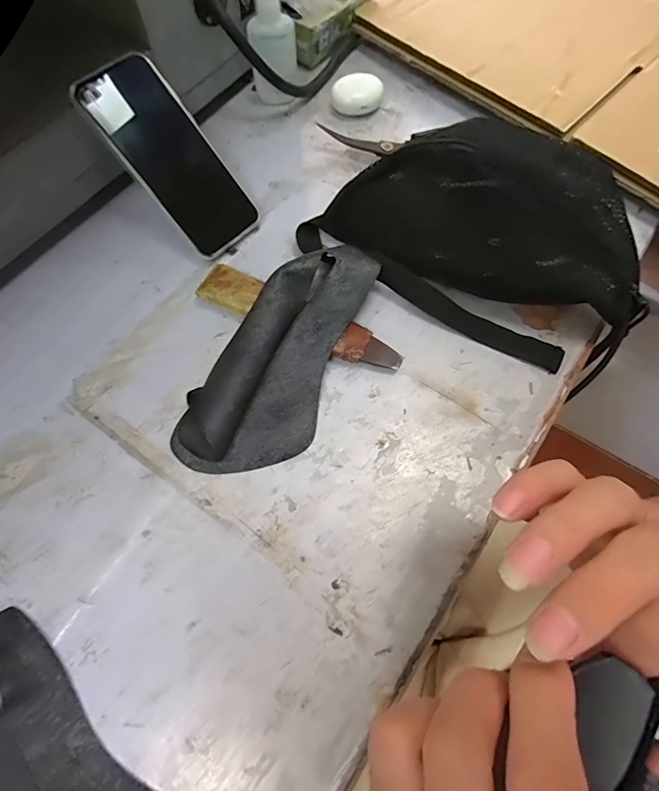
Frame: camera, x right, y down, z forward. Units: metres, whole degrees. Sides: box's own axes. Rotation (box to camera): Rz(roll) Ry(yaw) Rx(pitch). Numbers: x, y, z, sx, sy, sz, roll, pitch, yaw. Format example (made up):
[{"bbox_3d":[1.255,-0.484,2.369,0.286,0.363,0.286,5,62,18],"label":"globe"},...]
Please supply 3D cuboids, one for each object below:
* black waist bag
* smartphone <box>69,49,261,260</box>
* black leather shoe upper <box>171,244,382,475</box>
[{"bbox_3d":[0.127,-0.142,0.345,0.292,0.104,0.133,29,71,10],"label":"black waist bag"},{"bbox_3d":[-0.138,-0.211,0.368,0.077,0.011,0.162,-47,113,-17],"label":"smartphone"},{"bbox_3d":[-0.035,-0.030,0.333,0.089,0.033,0.215,30,83,12],"label":"black leather shoe upper"}]

